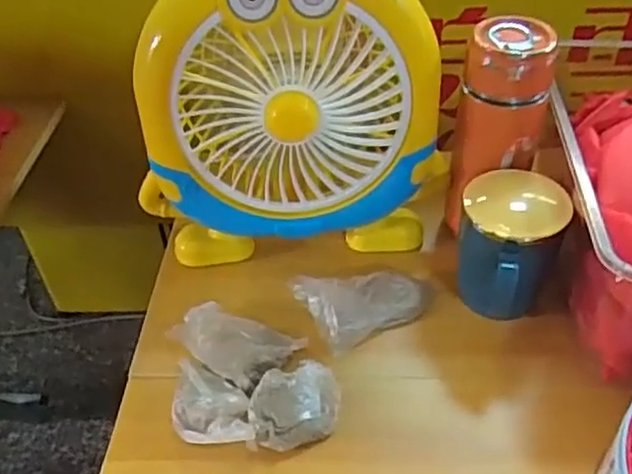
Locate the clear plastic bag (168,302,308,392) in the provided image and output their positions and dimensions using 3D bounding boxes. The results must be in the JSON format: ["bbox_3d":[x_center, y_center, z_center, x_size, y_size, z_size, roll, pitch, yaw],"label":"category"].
[{"bbox_3d":[-0.068,0.083,0.525,0.098,0.019,0.061,21,48,24],"label":"clear plastic bag"}]

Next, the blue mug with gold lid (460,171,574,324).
[{"bbox_3d":[0.154,0.016,0.525,0.075,0.103,0.110,6,44,9],"label":"blue mug with gold lid"}]

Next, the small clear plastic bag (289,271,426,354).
[{"bbox_3d":[0.041,0.050,0.558,0.100,0.021,0.071,-22,46,-19],"label":"small clear plastic bag"}]

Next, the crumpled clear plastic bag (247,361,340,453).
[{"bbox_3d":[-0.016,0.124,0.482,0.070,0.030,0.052,-13,44,-10],"label":"crumpled clear plastic bag"}]

